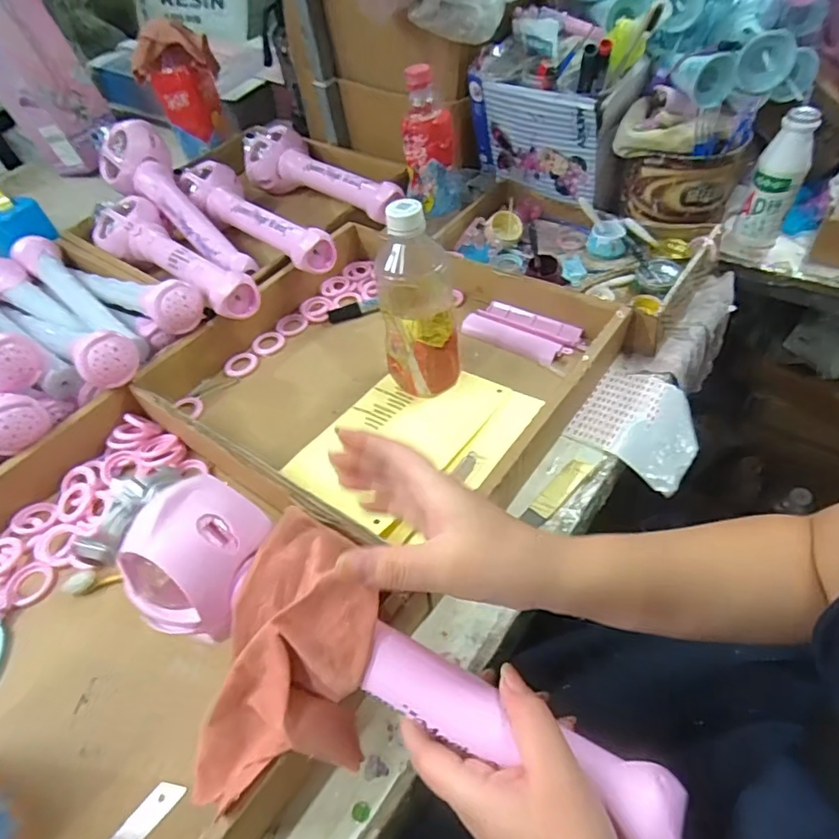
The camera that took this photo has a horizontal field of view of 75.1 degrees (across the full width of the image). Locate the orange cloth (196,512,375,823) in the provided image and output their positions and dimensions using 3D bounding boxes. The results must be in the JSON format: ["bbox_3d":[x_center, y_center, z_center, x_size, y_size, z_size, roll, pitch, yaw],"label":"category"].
[{"bbox_3d":[-0.069,0.129,0.317,0.084,0.067,0.158,8,52,12],"label":"orange cloth"}]

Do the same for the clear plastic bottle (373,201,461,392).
[{"bbox_3d":[-0.001,-0.102,0.500,0.069,0.183,0.061,-8,49,0],"label":"clear plastic bottle"}]

